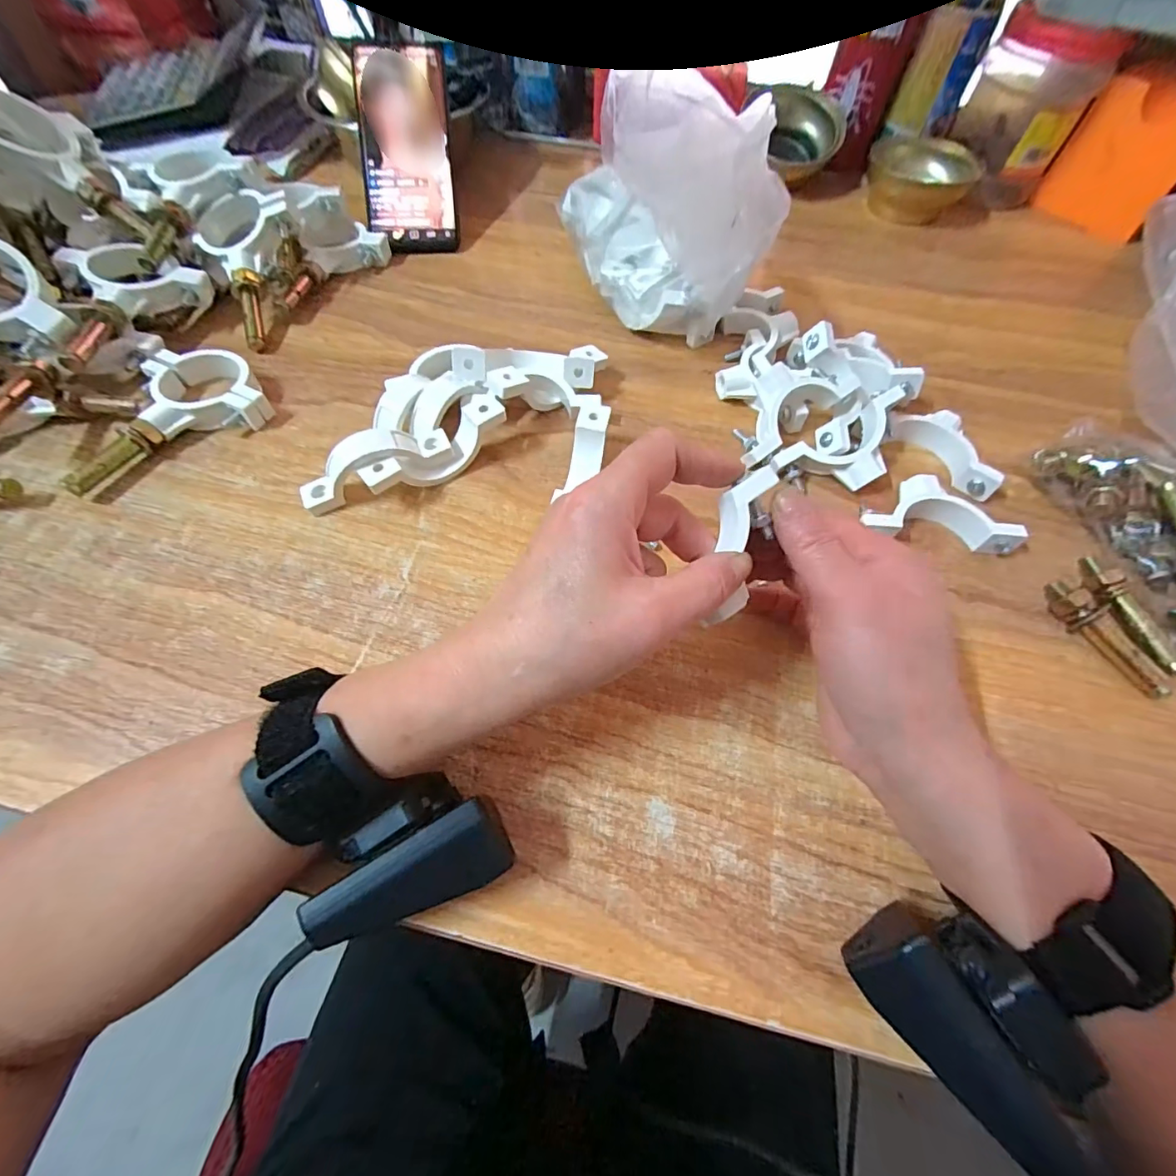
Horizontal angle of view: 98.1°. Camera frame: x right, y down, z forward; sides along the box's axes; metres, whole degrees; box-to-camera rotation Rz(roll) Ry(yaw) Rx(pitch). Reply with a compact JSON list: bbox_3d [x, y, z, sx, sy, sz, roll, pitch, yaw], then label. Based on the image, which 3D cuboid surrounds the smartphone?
[{"bbox_3d":[-0.152,-0.367,0.427,0.071,0.012,0.160,-5,97,-5],"label":"smartphone"}]

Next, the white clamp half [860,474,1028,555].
[{"bbox_3d":[0.200,-0.046,0.297,0.085,0.020,0.045,7,61,2],"label":"white clamp half"}]

